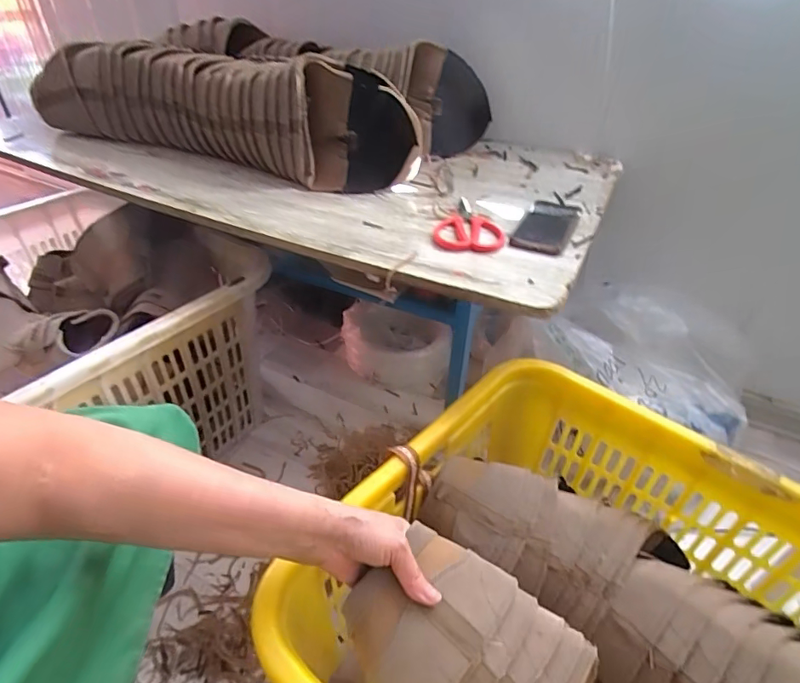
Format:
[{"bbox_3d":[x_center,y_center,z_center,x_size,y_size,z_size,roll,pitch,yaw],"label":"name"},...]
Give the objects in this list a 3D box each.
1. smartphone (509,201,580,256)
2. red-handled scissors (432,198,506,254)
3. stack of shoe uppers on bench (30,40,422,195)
[{"bbox_3d":[0.213,-0.169,0.692,0.075,0.017,0.156,18,42,18],"label":"smartphone"},{"bbox_3d":[0.100,-0.174,0.700,0.096,0.010,0.171,6,39,4],"label":"red-handled scissors"},{"bbox_3d":[-0.332,-0.418,0.844,0.750,0.163,0.114,17,41,17],"label":"stack of shoe uppers on bench"}]

